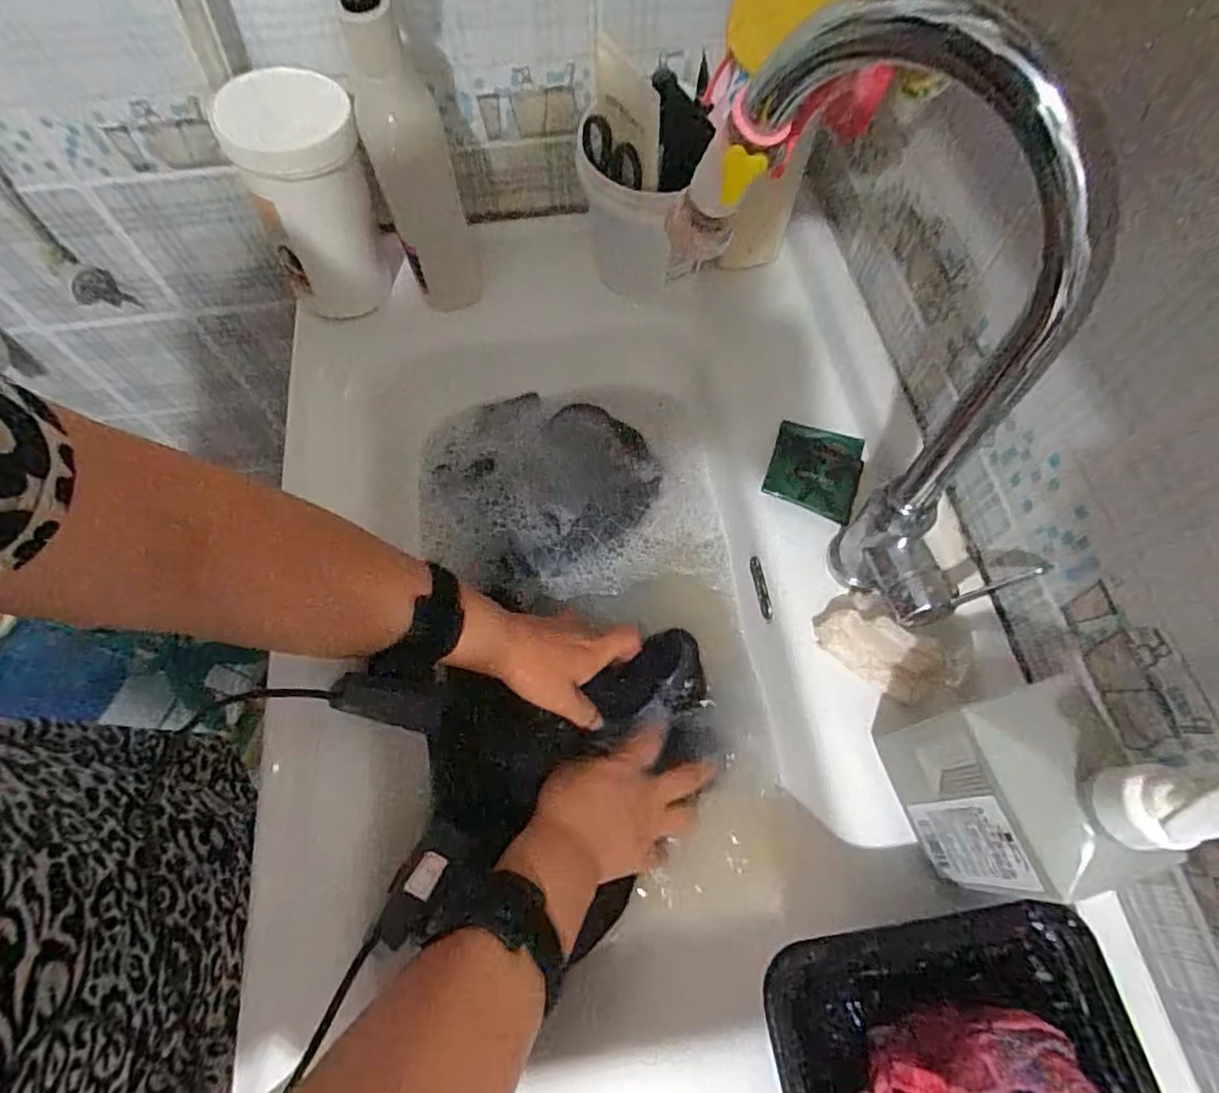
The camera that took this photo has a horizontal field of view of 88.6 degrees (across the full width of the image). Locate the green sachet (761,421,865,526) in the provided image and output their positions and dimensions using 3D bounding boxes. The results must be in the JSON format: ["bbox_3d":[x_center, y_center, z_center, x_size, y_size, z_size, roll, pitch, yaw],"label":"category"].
[{"bbox_3d":[0.163,-0.064,0.492,0.069,0.015,0.081,21,67,9],"label":"green sachet"}]

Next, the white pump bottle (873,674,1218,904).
[{"bbox_3d":[0.206,0.113,0.298,0.056,0.193,0.087,-17,67,-7],"label":"white pump bottle"}]

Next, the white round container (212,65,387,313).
[{"bbox_3d":[-0.238,-0.278,0.515,0.093,0.161,0.093,0,66,0],"label":"white round container"}]

